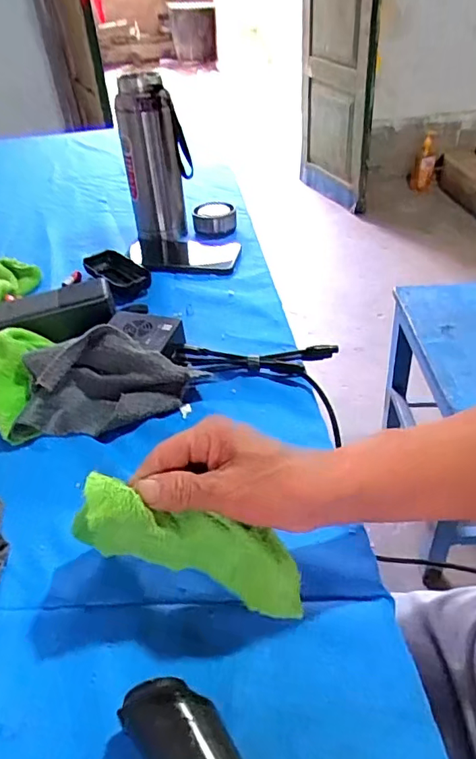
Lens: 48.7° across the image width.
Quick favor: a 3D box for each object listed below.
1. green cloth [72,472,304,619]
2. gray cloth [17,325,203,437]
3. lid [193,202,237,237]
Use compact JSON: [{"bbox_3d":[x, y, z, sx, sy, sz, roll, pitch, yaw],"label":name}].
[{"bbox_3d":[-0.028,0.106,0.332,0.149,0.045,0.031,24,40,-9],"label":"green cloth"},{"bbox_3d":[-0.124,0.003,0.490,0.152,0.059,0.083,-17,42,-16],"label":"gray cloth"},{"bbox_3d":[-0.036,-0.244,0.809,0.067,0.039,0.065,-7,39,-2],"label":"lid"}]

